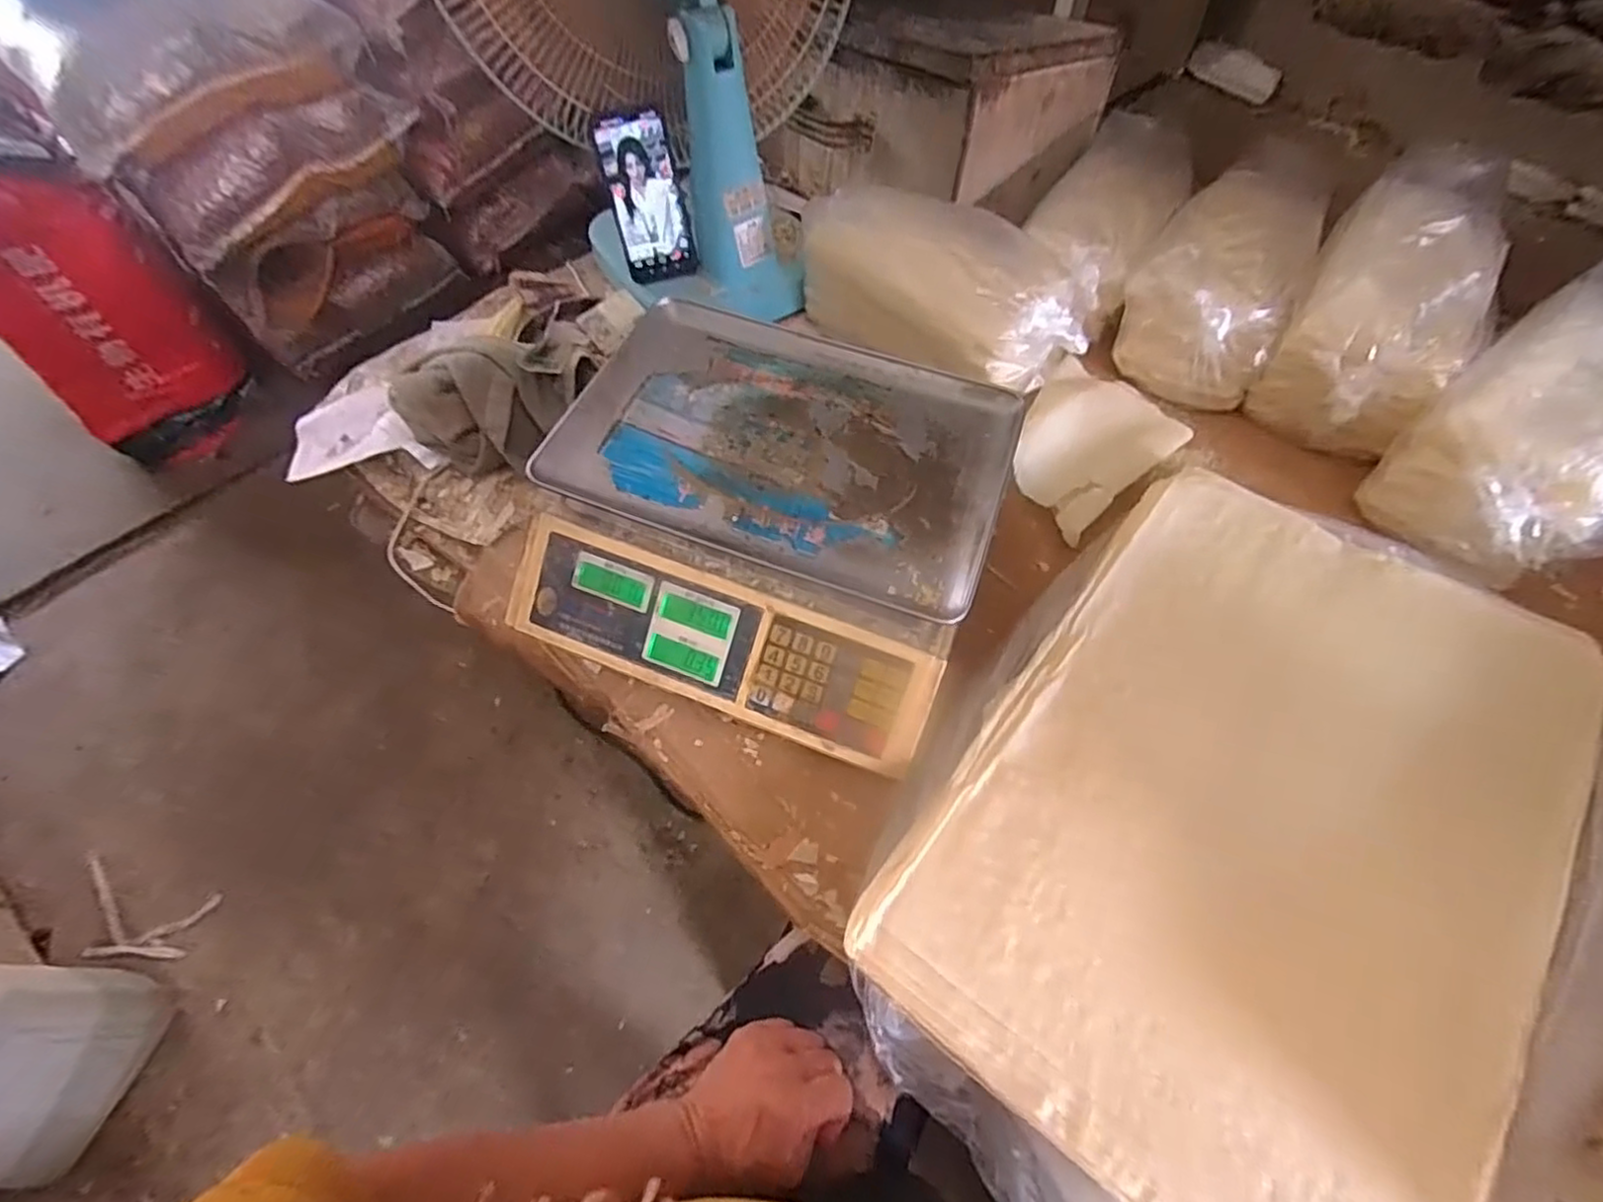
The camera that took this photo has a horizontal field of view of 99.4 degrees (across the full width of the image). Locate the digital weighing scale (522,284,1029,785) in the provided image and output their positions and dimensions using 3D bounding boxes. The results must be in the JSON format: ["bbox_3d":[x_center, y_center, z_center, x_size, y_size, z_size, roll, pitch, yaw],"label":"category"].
[{"bbox_3d":[-0.023,-0.069,0.557,0.329,0.127,0.309,18,60,11],"label":"digital weighing scale"}]

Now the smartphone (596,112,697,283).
[{"bbox_3d":[-0.161,-0.415,0.708,0.070,0.148,0.006,-13,37,-5],"label":"smartphone"}]

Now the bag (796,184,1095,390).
[{"bbox_3d":[0.139,-0.328,0.692,0.303,0.123,0.147,25,62,15],"label":"bag"}]

